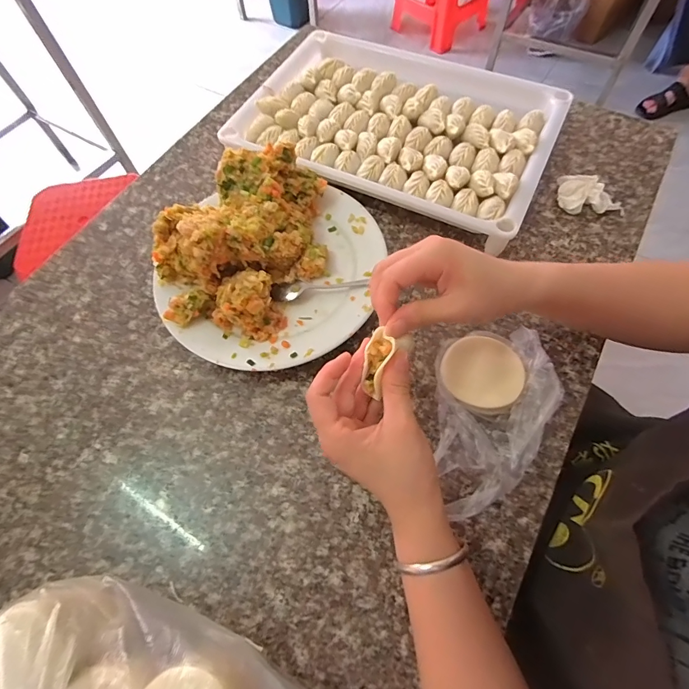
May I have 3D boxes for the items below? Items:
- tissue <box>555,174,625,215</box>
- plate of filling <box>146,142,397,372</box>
[{"bbox_3d":[0.289,-0.173,0.462,0.080,0.025,0.041,26,68,14],"label":"tissue"},{"bbox_3d":[-0.071,-0.092,0.410,0.212,0.093,0.238,30,69,16],"label":"plate of filling"}]

